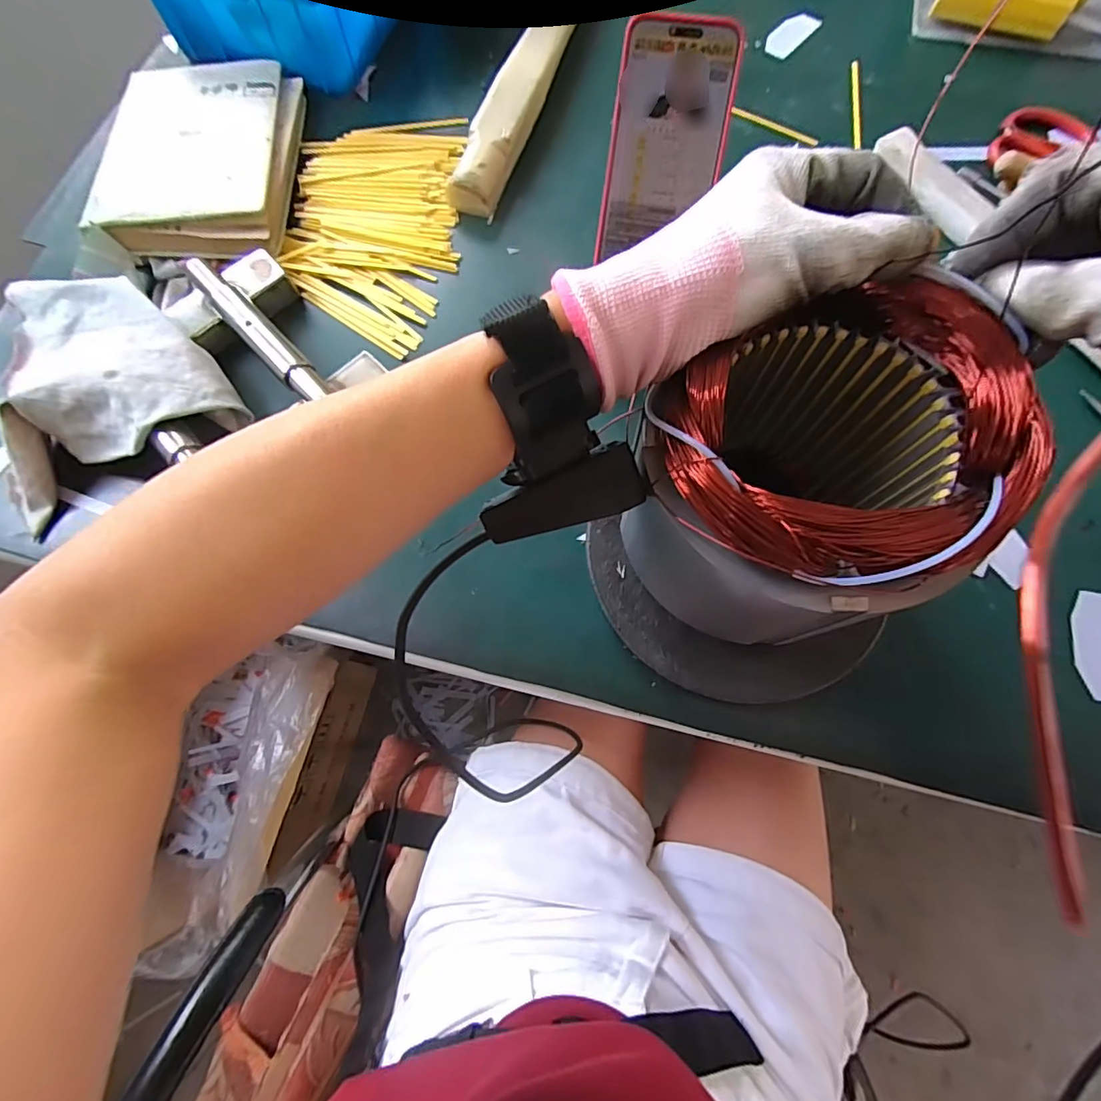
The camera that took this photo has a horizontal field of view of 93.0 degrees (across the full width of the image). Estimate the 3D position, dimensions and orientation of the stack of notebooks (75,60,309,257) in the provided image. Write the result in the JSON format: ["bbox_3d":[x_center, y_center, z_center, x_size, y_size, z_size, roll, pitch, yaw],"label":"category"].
[{"bbox_3d":[-0.302,-0.346,0.459,0.140,0.038,0.207,-2,73,1],"label":"stack of notebooks"}]

